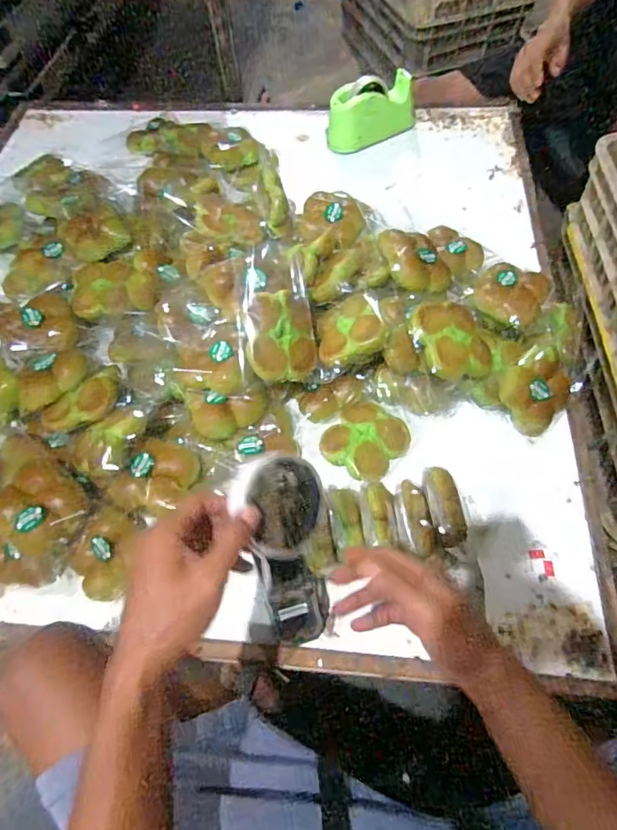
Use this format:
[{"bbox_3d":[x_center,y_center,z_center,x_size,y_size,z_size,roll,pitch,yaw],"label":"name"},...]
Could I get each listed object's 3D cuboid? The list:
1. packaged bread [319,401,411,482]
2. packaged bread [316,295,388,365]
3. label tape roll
[{"bbox_3d":[0.084,0.038,0.739,0.112,0.033,0.113,31,67,19],"label":"packaged bread"},{"bbox_3d":[0.062,-0.127,0.729,0.095,0.045,0.114,-8,60,-1],"label":"packaged bread"},{"bbox_3d":[-0.022,0.075,0.407,0.075,0.018,0.080,6,81,-42],"label":"label tape roll"}]

